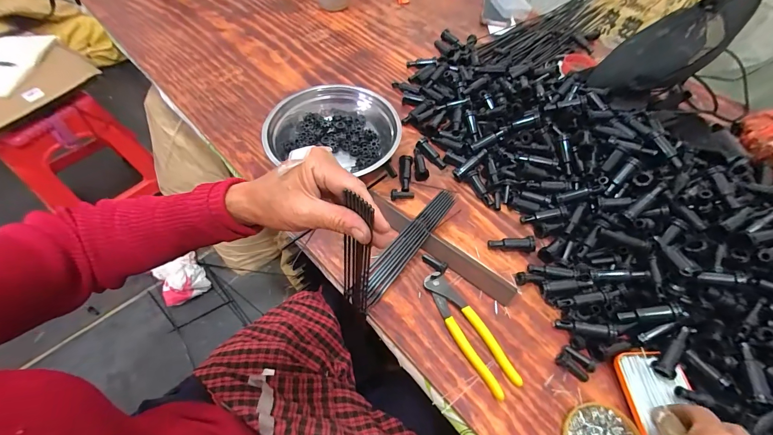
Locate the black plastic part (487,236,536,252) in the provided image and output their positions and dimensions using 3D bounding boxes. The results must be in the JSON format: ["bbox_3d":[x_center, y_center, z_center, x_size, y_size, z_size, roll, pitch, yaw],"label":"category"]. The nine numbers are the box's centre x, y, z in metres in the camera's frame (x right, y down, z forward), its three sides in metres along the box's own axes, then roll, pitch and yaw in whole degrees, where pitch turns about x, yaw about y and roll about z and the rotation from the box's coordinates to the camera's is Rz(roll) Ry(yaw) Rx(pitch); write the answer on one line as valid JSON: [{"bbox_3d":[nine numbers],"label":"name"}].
[{"bbox_3d":[0.186,0.042,0.499,0.068,0.018,0.020,-2,57,-4],"label":"black plastic part"}]

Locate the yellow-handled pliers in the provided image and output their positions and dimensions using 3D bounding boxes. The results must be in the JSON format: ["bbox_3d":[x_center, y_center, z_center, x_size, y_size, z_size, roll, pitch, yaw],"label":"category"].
[{"bbox_3d":[0.105,0.143,0.429,0.042,0.016,0.163,-26,62,-19],"label":"yellow-handled pliers"}]

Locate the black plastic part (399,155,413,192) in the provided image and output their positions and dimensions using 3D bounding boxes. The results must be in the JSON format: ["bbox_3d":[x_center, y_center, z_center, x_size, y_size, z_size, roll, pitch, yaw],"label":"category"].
[{"bbox_3d":[0.032,-0.075,0.570,0.022,0.019,0.077,6,56,1],"label":"black plastic part"}]

